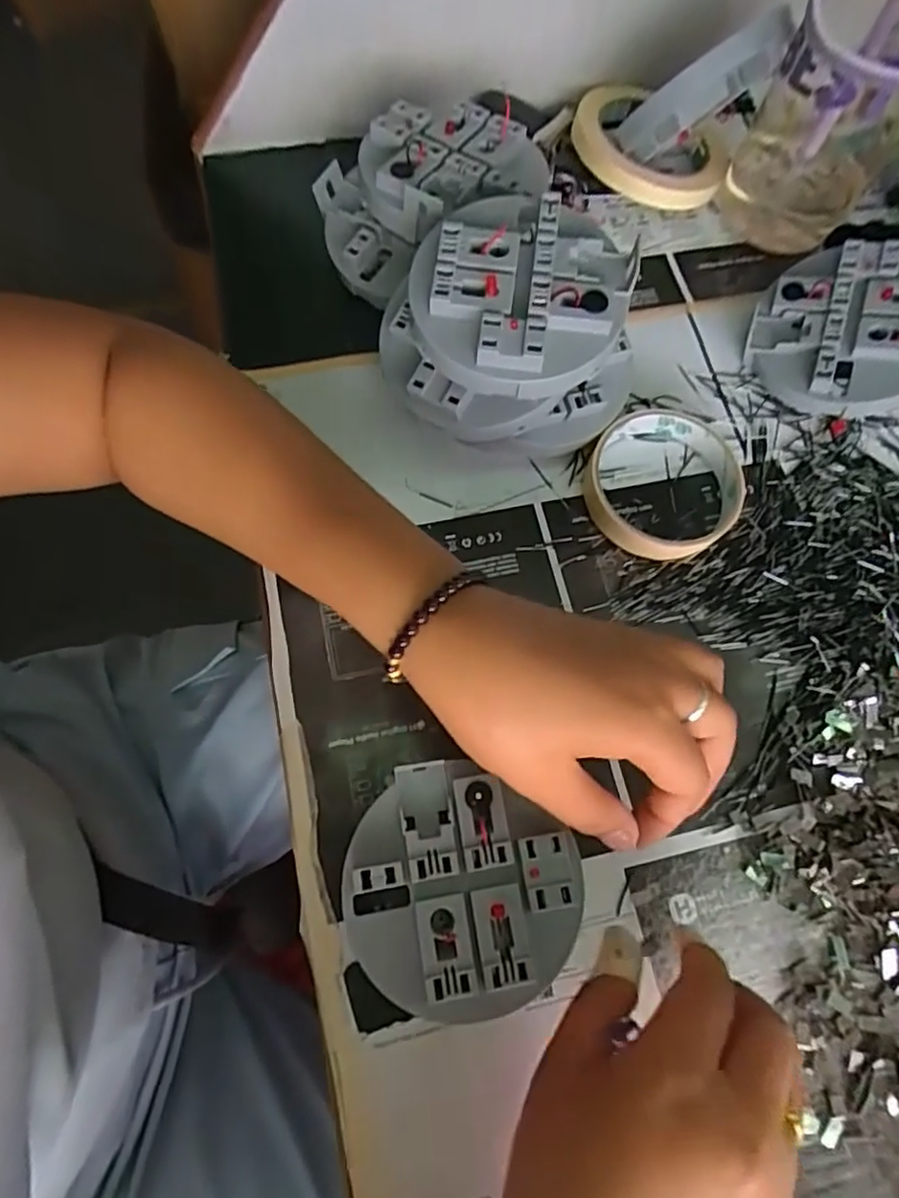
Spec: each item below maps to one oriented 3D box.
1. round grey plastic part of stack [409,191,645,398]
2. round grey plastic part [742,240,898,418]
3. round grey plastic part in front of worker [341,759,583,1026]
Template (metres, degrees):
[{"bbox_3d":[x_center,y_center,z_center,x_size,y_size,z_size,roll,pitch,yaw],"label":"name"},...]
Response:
[{"bbox_3d":[0.031,-0.144,0.289,0.099,0.027,0.093,1,71,-3],"label":"round grey plastic part of stack"},{"bbox_3d":[0.230,-0.154,0.353,0.095,0.033,0.098,-40,70,13],"label":"round grey plastic part"},{"bbox_3d":[0.004,0.129,0.268,0.098,0.024,0.093,1,72,-2],"label":"round grey plastic part in front of worker"}]

